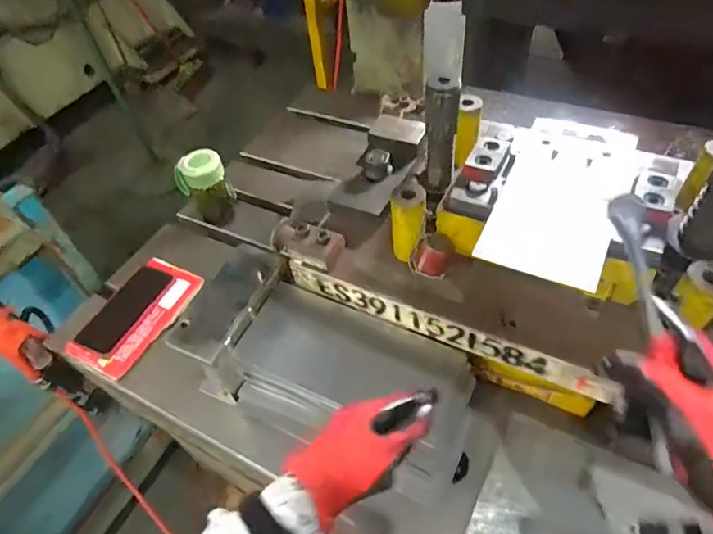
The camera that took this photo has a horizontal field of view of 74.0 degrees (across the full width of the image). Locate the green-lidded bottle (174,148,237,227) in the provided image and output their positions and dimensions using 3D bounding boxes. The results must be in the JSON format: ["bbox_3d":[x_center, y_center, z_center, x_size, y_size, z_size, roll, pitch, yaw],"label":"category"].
[{"bbox_3d":[-0.262,-0.140,0.833,0.069,0.129,0.068,-3,49,4],"label":"green-lidded bottle"}]

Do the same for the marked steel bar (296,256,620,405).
[{"bbox_3d":[0.091,0.071,0.561,0.390,0.042,0.017,19,54,21],"label":"marked steel bar"}]

